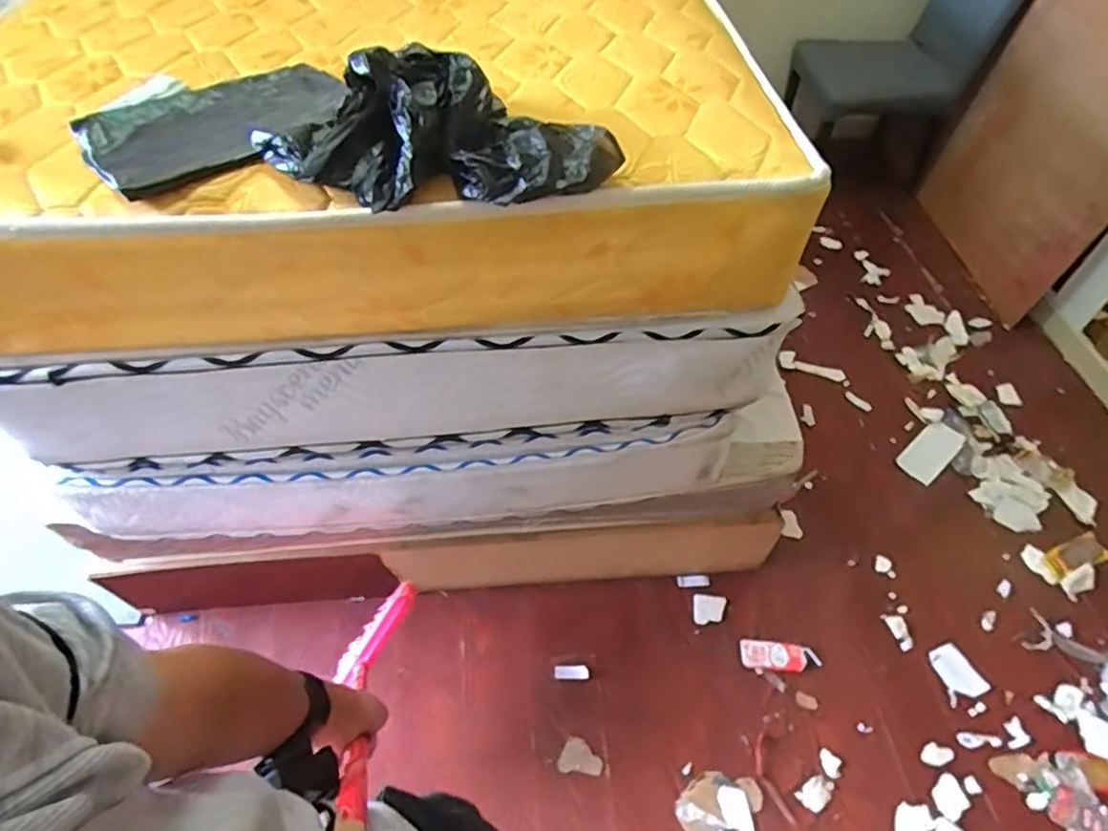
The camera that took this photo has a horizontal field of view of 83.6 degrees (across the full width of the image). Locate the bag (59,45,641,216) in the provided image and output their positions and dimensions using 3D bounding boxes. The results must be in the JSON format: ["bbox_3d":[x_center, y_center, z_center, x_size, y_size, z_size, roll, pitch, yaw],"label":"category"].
[{"bbox_3d":[-0.227,-0.358,0.713,0.576,0.094,0.262,1,53,2],"label":"bag"}]

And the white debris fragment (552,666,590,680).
[{"bbox_3d":[0.038,0.563,1.360,0.077,0.006,0.028,0,53,1],"label":"white debris fragment"}]

